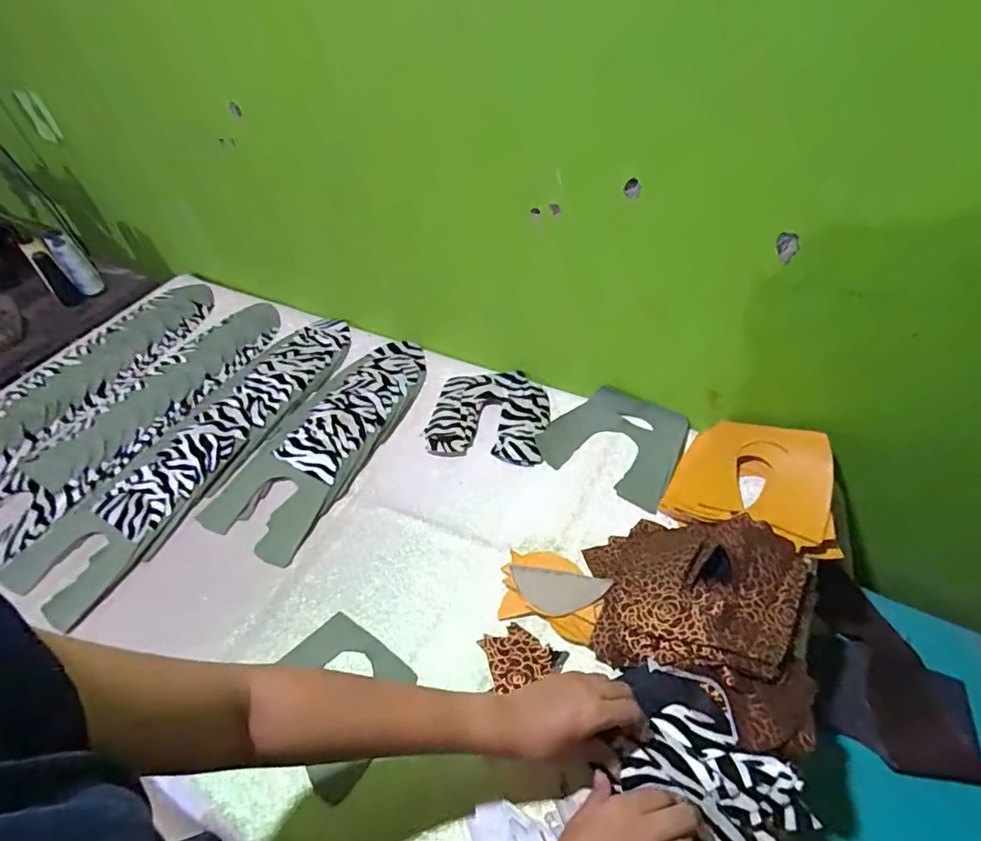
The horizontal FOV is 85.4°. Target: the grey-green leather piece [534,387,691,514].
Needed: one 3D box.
[{"bbox_3d":[0.160,0.025,0.696,0.172,0.022,0.141,25,58,24],"label":"grey-green leather piece"}]

